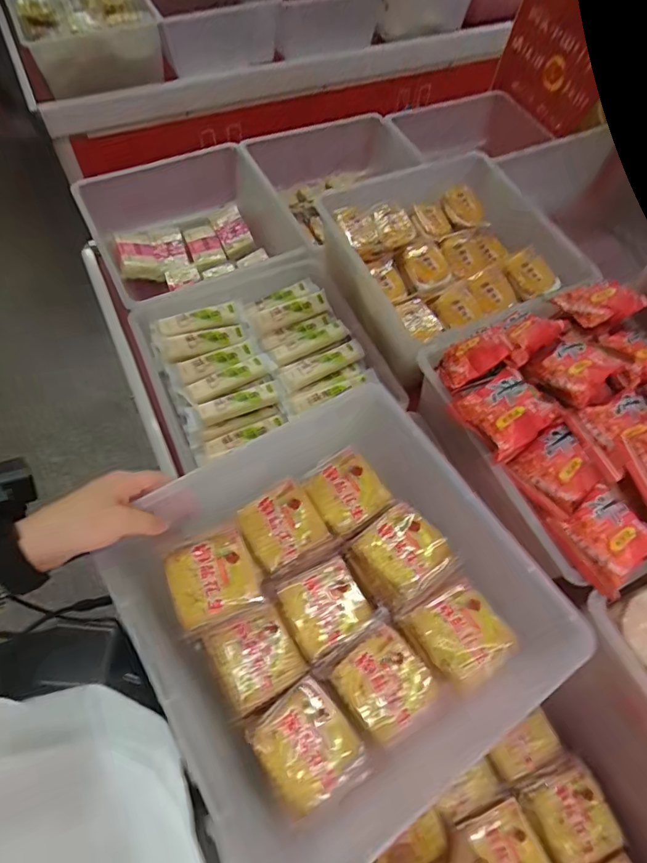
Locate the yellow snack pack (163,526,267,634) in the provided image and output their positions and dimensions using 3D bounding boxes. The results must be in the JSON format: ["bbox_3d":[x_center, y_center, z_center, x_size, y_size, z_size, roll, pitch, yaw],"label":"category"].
[{"bbox_3d":[-0.099,0.131,0.435,0.072,0.026,0.073,-21,65,-15],"label":"yellow snack pack"}]

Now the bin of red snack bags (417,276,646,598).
[{"bbox_3d":[0.283,-0.013,0.531,0.259,0.126,0.307,-21,65,-14],"label":"bin of red snack bags"}]

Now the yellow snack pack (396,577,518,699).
[{"bbox_3d":[0.121,0.177,0.430,0.076,0.020,0.077,-32,68,-19],"label":"yellow snack pack"}]

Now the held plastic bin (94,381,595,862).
[{"bbox_3d":[0.007,0.143,0.417,0.294,0.092,0.288,-28,67,-18],"label":"held plastic bin"}]

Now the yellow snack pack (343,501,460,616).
[{"bbox_3d":[0.072,0.120,0.463,0.088,0.024,0.081,-32,68,-19],"label":"yellow snack pack"}]

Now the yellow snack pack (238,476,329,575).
[{"bbox_3d":[-0.040,0.092,0.473,0.069,0.013,0.067,-30,68,-18],"label":"yellow snack pack"}]

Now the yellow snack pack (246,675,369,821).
[{"bbox_3d":[-0.012,0.254,0.391,0.070,0.017,0.081,-34,69,-20],"label":"yellow snack pack"}]

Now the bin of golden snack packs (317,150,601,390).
[{"bbox_3d":[0.192,-0.249,0.714,0.324,0.109,0.296,-17,64,-13],"label":"bin of golden snack packs"}]

